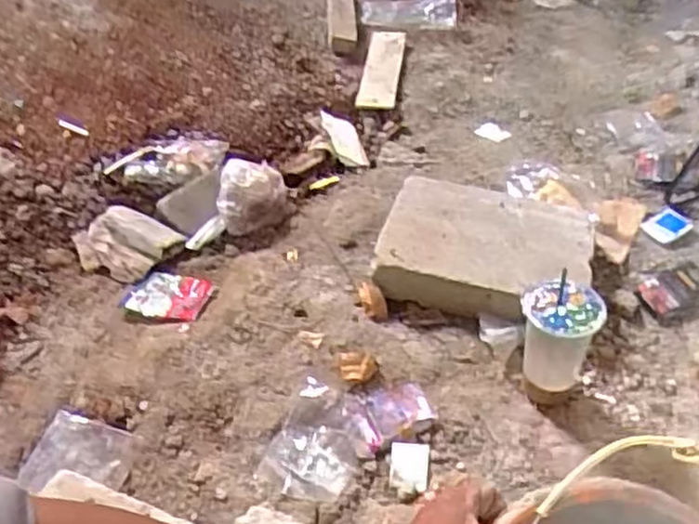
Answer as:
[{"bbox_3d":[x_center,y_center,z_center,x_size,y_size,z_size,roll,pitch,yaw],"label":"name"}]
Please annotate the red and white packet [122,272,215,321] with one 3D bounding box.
[{"bbox_3d":[-0.242,0.045,0.974,0.096,0.026,0.083,9,44,12],"label":"red and white packet"}]

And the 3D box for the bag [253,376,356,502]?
[{"bbox_3d":[-0.037,0.216,0.878,0.101,0.014,0.149,15,46,18],"label":"bag"}]

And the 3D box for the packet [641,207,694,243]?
[{"bbox_3d":[0.486,-0.057,1.105,0.069,0.017,0.052,-28,48,-25],"label":"packet"}]

